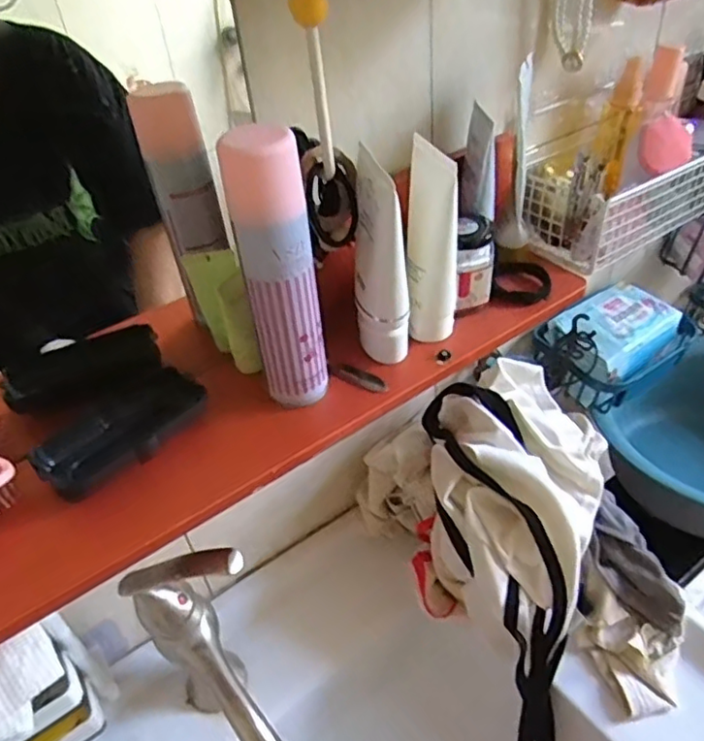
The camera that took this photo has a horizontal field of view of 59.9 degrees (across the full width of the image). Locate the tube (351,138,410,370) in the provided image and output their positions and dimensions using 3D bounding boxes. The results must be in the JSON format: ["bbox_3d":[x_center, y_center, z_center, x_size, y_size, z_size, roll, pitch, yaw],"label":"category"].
[{"bbox_3d":[0.019,-0.072,0.429,0.038,0.142,0.064,-7,39,0],"label":"tube"}]

